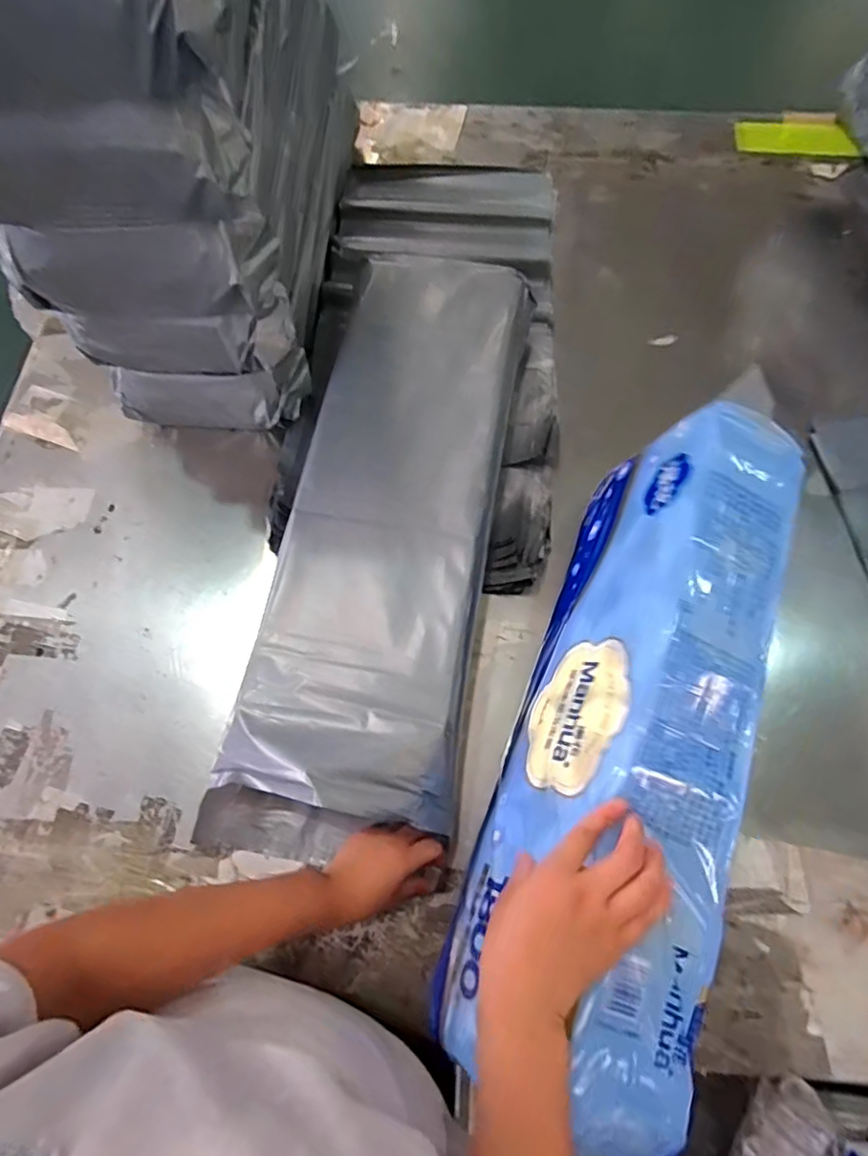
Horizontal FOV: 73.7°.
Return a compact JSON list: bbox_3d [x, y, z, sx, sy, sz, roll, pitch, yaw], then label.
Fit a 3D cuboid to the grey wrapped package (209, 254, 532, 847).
[{"bbox_3d":[-0.037,-0.087,0.652,0.218,0.080,0.647,10,72,5],"label":"grey wrapped package"}]

